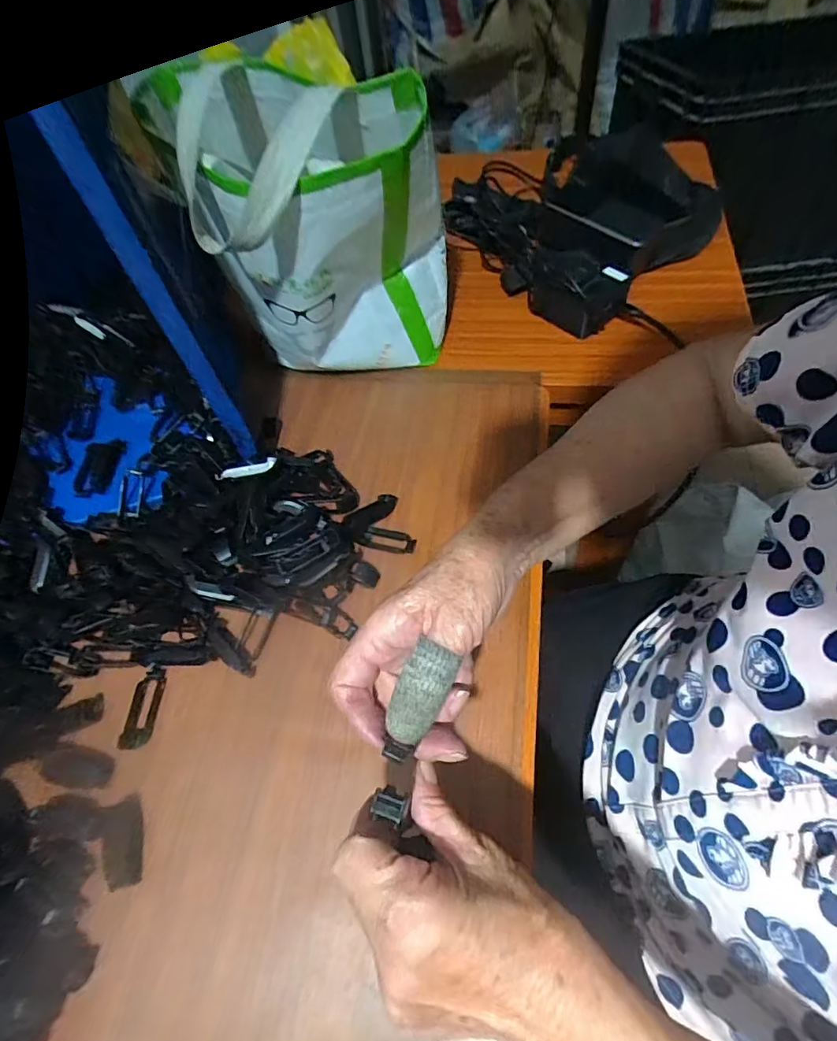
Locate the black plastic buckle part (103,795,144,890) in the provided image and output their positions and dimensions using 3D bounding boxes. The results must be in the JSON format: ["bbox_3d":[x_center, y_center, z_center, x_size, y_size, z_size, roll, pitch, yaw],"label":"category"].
[{"bbox_3d":[-0.197,0.214,0.340,0.024,0.004,0.052,-16,58,-5],"label":"black plastic buckle part"}]

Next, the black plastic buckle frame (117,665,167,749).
[{"bbox_3d":[-0.207,0.141,0.386,0.022,0.006,0.058,-3,58,3],"label":"black plastic buckle frame"}]

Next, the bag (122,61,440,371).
[{"bbox_3d":[-0.072,-0.223,0.439,0.183,0.239,0.142,1,58,5],"label":"bag"}]

